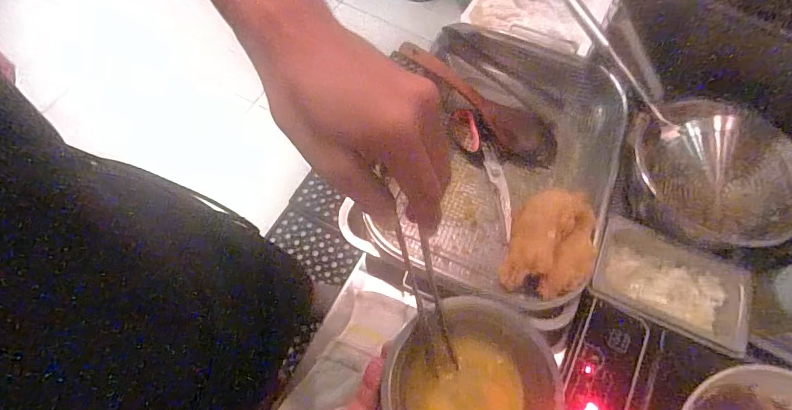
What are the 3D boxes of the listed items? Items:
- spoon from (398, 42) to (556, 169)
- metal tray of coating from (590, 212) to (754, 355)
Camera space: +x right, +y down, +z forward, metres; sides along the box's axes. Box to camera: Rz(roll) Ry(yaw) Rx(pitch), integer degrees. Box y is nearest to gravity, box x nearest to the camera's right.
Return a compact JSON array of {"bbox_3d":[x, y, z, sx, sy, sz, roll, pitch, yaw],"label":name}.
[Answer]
[{"bbox_3d":[0.118,-0.146,0.637,0.261,0.032,0.082,34,68,-7],"label":"spoon"},{"bbox_3d":[0.318,0.091,0.507,0.169,0.035,0.093,26,67,9],"label":"metal tray of coating"}]

